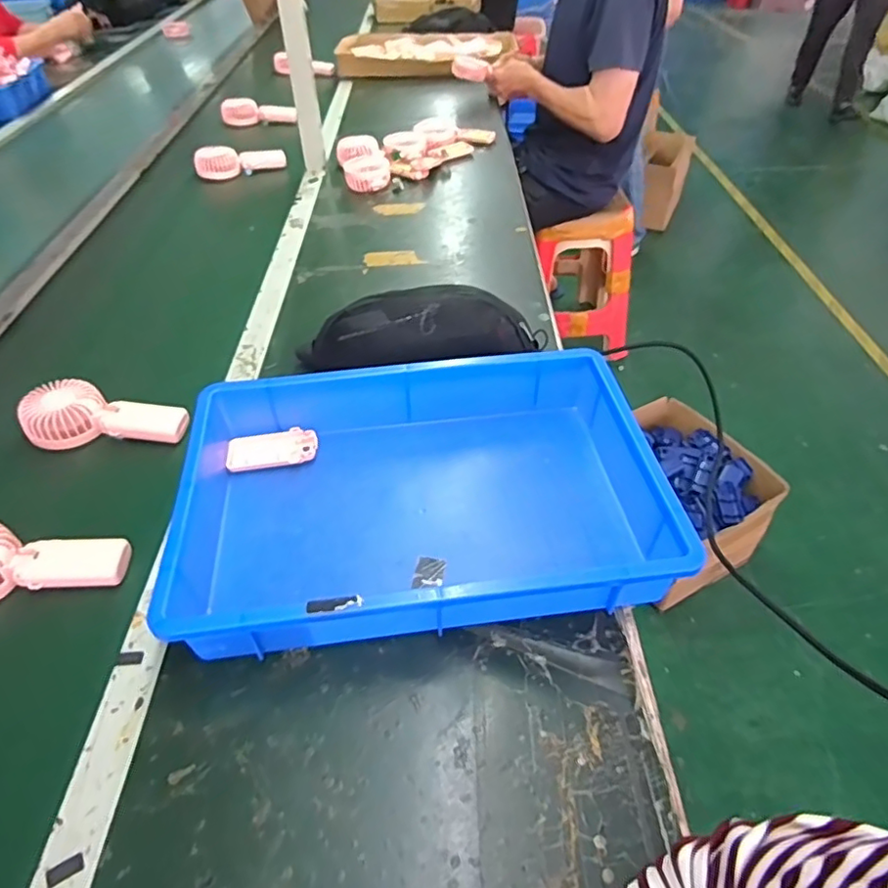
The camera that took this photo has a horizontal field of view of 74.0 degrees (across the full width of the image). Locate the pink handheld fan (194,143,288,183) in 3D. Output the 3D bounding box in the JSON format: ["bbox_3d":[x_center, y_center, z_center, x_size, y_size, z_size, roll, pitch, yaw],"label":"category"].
[{"bbox_3d":[-0.428,-0.599,1.240,0.182,0.051,0.047,-17,47,-14],"label":"pink handheld fan"}]

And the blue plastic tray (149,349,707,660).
[{"bbox_3d":[-0.022,0.041,0.576,0.433,0.078,0.287,-6,45,-4],"label":"blue plastic tray"}]

